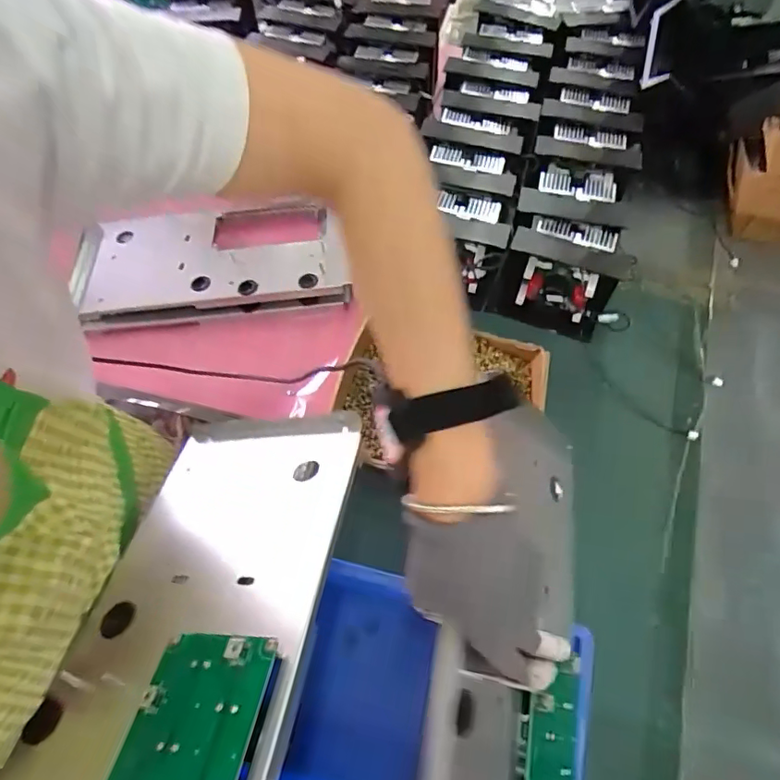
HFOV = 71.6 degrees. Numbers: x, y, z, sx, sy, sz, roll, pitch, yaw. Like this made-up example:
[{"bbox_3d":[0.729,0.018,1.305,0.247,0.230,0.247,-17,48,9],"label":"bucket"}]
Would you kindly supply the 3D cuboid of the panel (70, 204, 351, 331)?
[{"bbox_3d":[-0.248,-0.184,0.760,0.380,0.044,0.191,-7,64,-2],"label":"panel"}]

